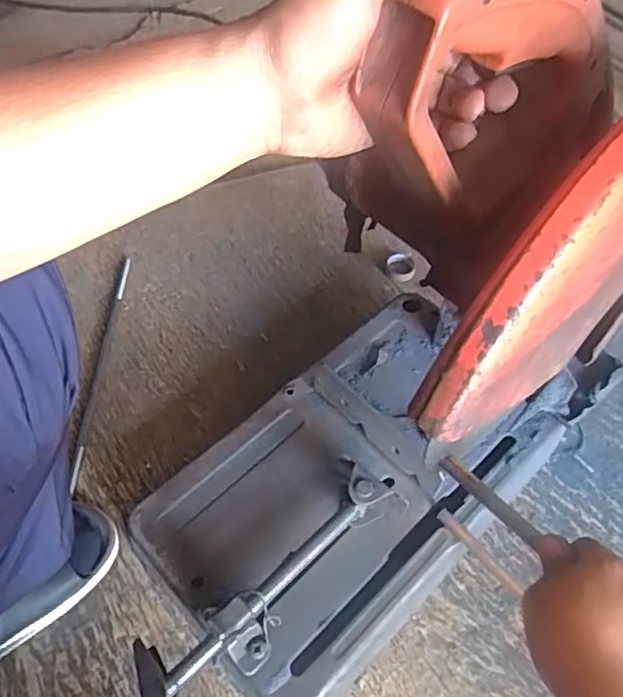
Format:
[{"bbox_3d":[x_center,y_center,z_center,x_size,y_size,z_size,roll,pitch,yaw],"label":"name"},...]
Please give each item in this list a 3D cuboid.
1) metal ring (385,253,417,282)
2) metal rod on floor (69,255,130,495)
[{"bbox_3d":[0.129,-0.119,0.893,0.040,0.011,0.053,-7,58,-3],"label":"metal ring"},{"bbox_3d":[-0.271,0.018,0.791,0.014,0.005,0.338,1,53,3],"label":"metal rod on floor"}]

